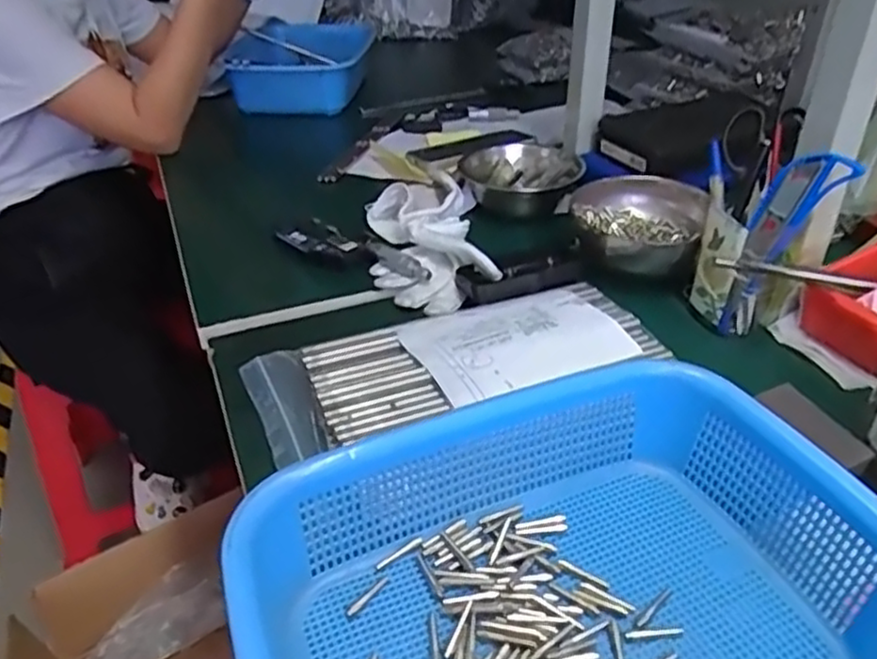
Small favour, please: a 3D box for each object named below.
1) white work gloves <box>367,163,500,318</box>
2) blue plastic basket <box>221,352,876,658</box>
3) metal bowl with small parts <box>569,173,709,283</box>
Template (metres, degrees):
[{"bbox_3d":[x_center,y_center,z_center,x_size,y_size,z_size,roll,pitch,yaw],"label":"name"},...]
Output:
[{"bbox_3d":[-0.017,-0.089,0.674,0.101,0.043,0.225,-7,36,-9],"label":"white work gloves"},{"bbox_3d":[0.065,0.124,0.330,0.273,0.072,0.200,-14,37,-17],"label":"blue plastic basket"},{"bbox_3d":[0.178,-0.096,0.646,0.118,0.052,0.107,13,37,18],"label":"metal bowl with small parts"}]

